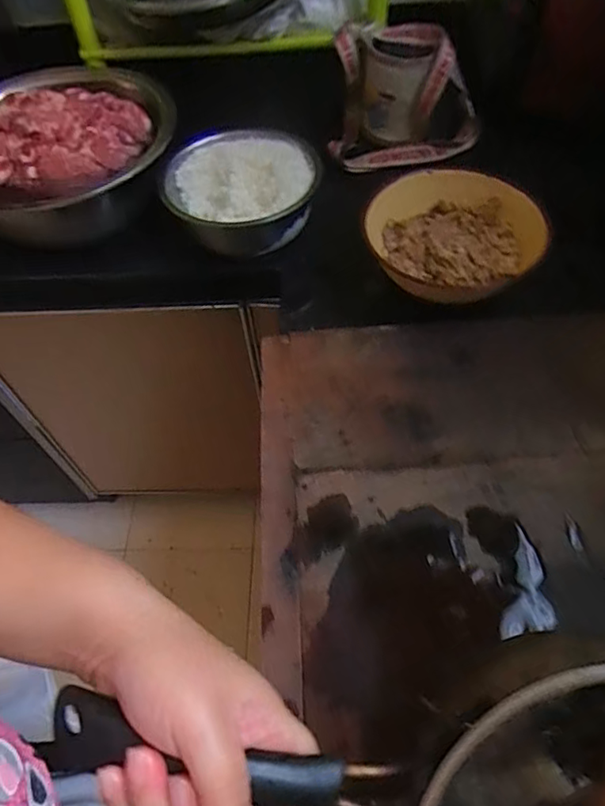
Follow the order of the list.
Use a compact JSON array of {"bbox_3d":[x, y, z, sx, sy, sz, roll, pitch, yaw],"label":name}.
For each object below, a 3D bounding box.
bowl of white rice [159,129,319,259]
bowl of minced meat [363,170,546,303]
[{"bbox_3d":[-0.068,-0.256,0.658,0.172,0.062,0.163,-2,56,3],"label":"bowl of white rice"},{"bbox_3d":[0.159,-0.175,0.586,0.177,0.056,0.153,-2,56,3],"label":"bowl of minced meat"}]

